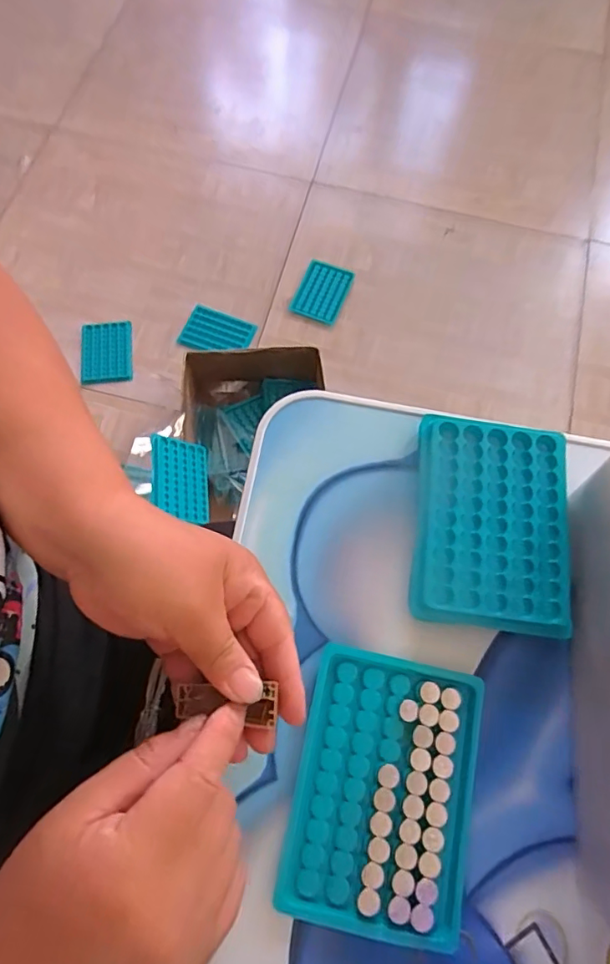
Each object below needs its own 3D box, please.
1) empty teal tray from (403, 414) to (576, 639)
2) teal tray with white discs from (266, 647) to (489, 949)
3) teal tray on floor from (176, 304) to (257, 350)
[{"bbox_3d":[0.116,0.025,0.318,0.093,0.018,0.127,8,71,1],"label":"empty teal tray"},{"bbox_3d":[0.045,0.167,0.277,0.097,0.008,0.132,12,71,3],"label":"teal tray with white discs"},{"bbox_3d":[-0.171,-0.285,0.978,0.130,0.018,0.096,24,72,7],"label":"teal tray on floor"}]

